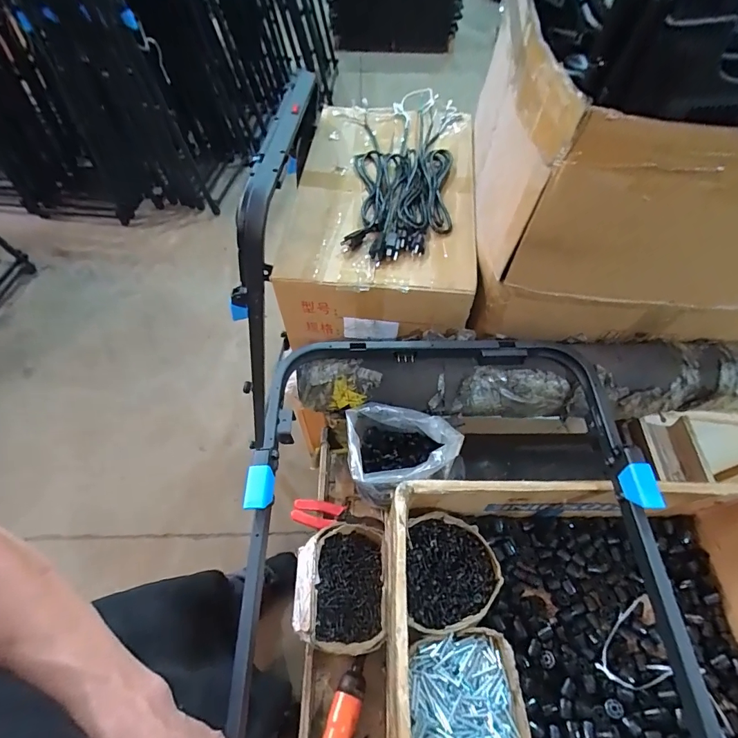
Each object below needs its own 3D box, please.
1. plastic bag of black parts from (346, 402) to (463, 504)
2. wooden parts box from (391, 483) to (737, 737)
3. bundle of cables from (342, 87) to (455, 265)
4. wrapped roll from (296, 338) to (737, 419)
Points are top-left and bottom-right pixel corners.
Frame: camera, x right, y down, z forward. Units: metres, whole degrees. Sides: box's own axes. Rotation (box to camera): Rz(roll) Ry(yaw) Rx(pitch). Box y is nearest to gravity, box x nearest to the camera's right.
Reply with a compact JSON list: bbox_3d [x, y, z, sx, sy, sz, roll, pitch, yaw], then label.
[{"bbox_3d":[0.050,0.144,0.693,0.177,0.121,0.128,6,58,4],"label":"plastic bag of black parts"},{"bbox_3d":[0.302,0.352,0.563,0.533,0.165,0.340,-1,58,0],"label":"wooden parts box"},{"bbox_3d":[0.066,-0.386,0.824,0.197,0.029,0.470,6,58,4],"label":"bundle of cables"},{"bbox_3d":[0.302,0.016,0.703,0.849,0.120,0.132,-1,58,0],"label":"wrapped roll"}]

